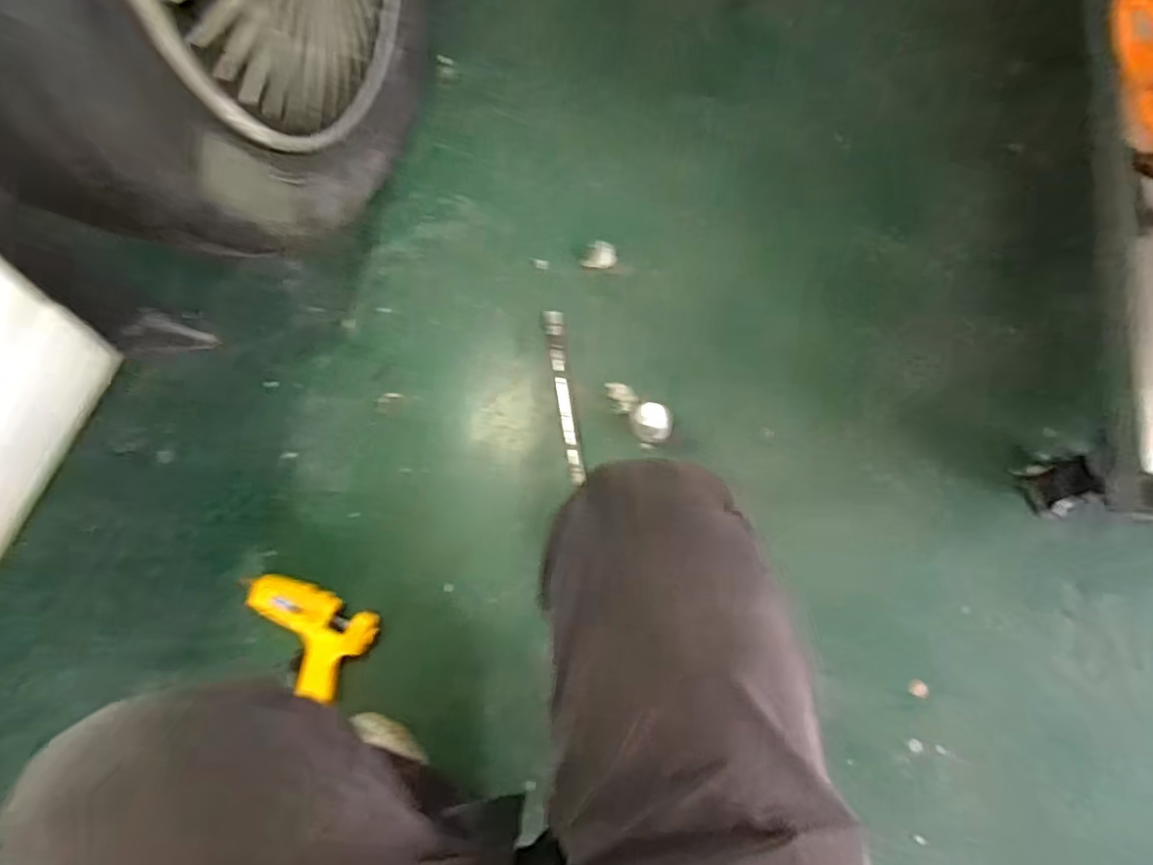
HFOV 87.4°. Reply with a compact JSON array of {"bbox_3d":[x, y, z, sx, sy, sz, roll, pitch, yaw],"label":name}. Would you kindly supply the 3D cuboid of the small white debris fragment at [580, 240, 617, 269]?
[{"bbox_3d":[0.032,-0.238,0.813,0.044,0.022,0.037,10,83,7],"label":"small white debris fragment"}]

